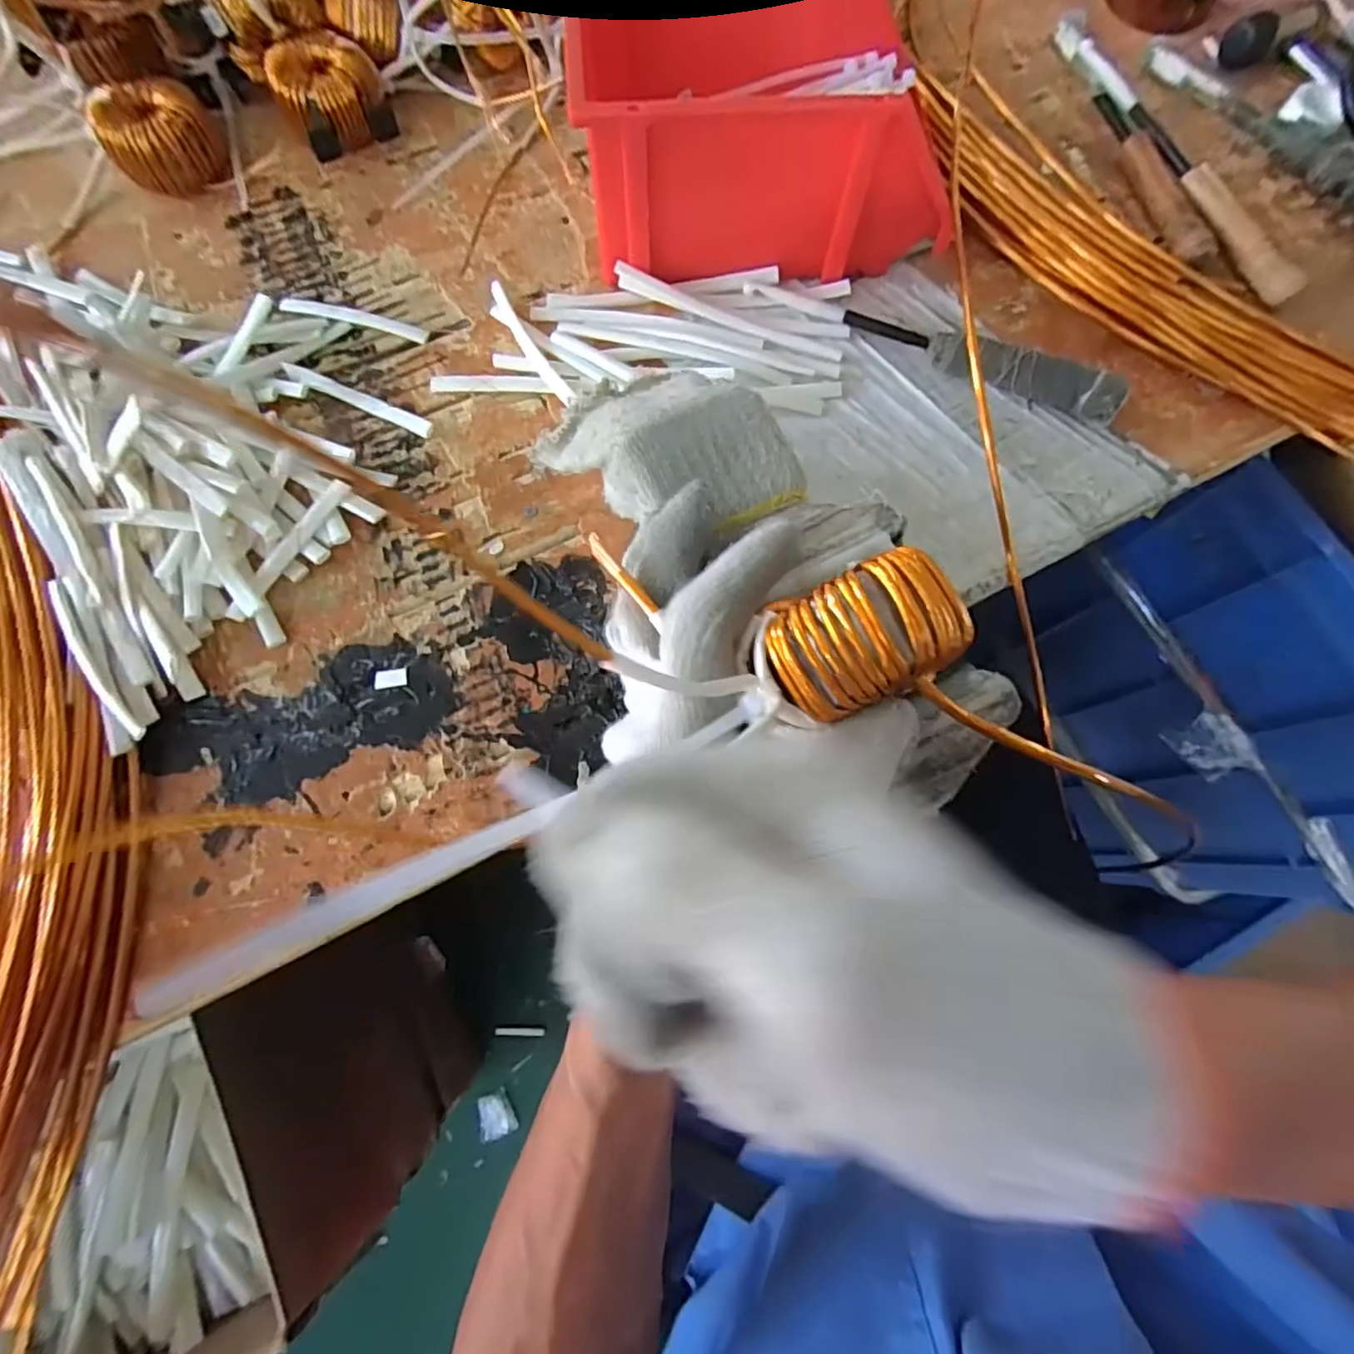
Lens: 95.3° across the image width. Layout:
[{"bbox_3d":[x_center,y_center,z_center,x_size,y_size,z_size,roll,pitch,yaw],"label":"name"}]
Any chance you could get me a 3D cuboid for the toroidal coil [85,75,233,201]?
[{"bbox_3d":[-0.363,-0.381,0.440,0.072,0.048,0.058,-36,78,-11],"label":"toroidal coil"}]

